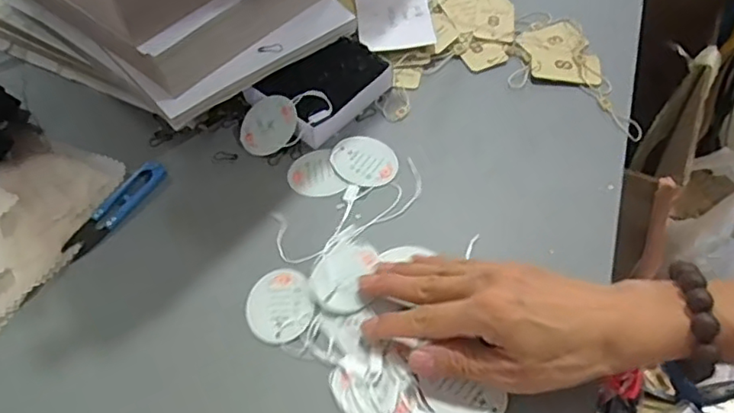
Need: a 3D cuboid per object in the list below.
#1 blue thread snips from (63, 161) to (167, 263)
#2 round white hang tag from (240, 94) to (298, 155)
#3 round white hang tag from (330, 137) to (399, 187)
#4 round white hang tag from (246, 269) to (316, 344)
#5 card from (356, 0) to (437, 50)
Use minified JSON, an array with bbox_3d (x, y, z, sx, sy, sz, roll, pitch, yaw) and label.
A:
[{"bbox_3d":[-0.206,0.000,0.484,0.028,0.009,0.100,25,59,20],"label":"blue thread snips"},{"bbox_3d":[-0.086,-0.072,0.515,0.049,0.005,0.054,30,96,22],"label":"round white hang tag"},{"bbox_3d":[-0.003,-0.038,0.502,0.057,0.004,0.047,4,61,5],"label":"round white hang tag"},{"bbox_3d":[-0.063,0.071,0.427,0.047,0.006,0.056,-16,55,-8],"label":"round white hang tag"},{"bbox_3d":[0.027,-0.195,0.595,0.072,0.014,0.096,-5,54,0],"label":"card"}]

